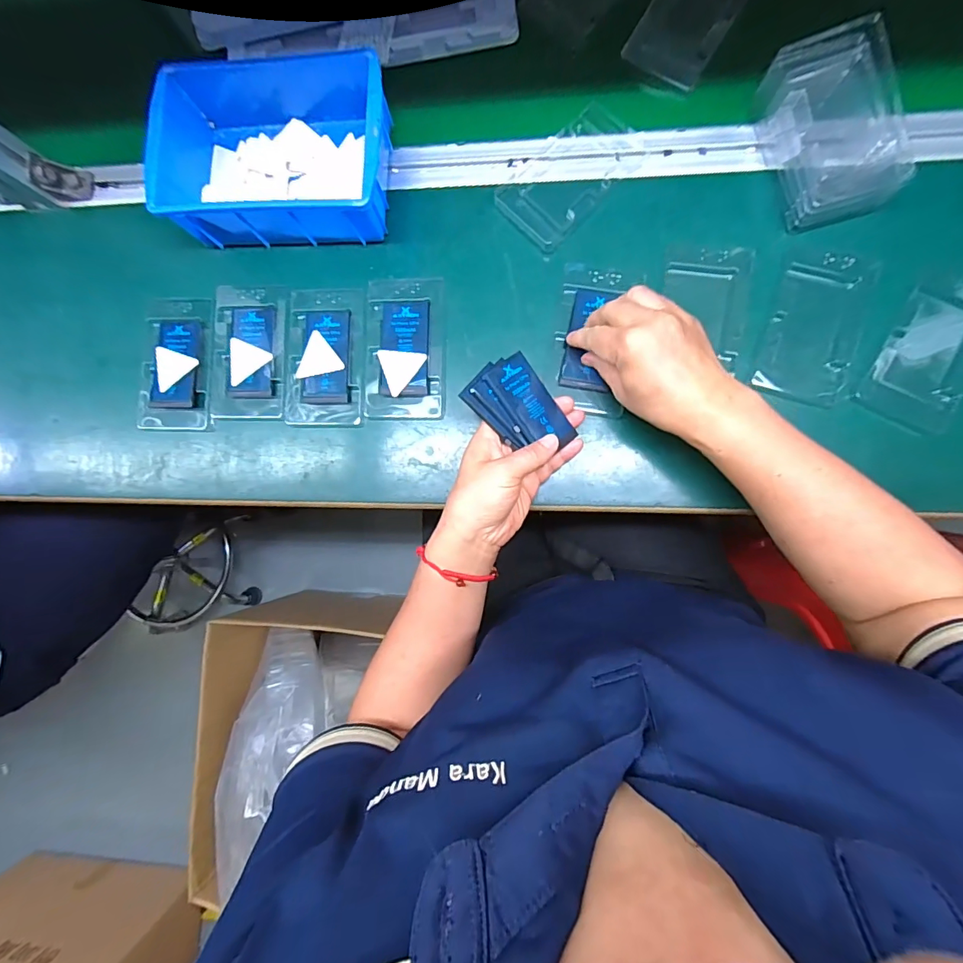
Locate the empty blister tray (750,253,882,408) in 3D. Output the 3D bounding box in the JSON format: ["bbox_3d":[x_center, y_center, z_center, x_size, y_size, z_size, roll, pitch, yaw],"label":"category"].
[{"bbox_3d":[0.281,-0.131,0.384,0.077,0.007,0.122,14,92,5],"label":"empty blister tray"}]

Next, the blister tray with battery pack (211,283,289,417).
[{"bbox_3d":[-0.221,-0.124,0.431,0.072,0.004,0.127,1,91,6],"label":"blister tray with battery pack"}]

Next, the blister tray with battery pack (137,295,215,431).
[{"bbox_3d":[-0.295,-0.114,0.437,0.070,0.008,0.127,3,91,6],"label":"blister tray with battery pack"}]

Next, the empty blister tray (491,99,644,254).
[{"bbox_3d":[0.078,-0.278,0.412,0.075,0.016,0.135,43,94,4],"label":"empty blister tray"}]

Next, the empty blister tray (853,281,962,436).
[{"bbox_3d":[0.374,-0.108,0.371,0.075,0.012,0.134,30,93,5],"label":"empty blister tray"}]

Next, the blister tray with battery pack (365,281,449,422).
[{"bbox_3d":[-0.070,-0.122,0.417,0.075,0.007,0.127,1,91,6],"label":"blister tray with battery pack"}]

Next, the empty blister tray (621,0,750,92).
[{"bbox_3d":[0.189,-0.419,0.405,0.073,0.011,0.121,33,93,4],"label":"empty blister tray"}]

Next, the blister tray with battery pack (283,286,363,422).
[{"bbox_3d":[-0.146,-0.117,0.424,0.073,0.005,0.127,1,91,6],"label":"blister tray with battery pack"}]

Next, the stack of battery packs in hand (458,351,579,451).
[{"bbox_3d":[0.031,-0.058,0.373,0.066,0.014,0.084,-37,96,-17],"label":"stack of battery packs in hand"}]

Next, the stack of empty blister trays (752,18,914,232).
[{"bbox_3d":[0.284,-0.293,0.368,0.077,0.034,0.149,-15,89,5],"label":"stack of empty blister trays"}]

